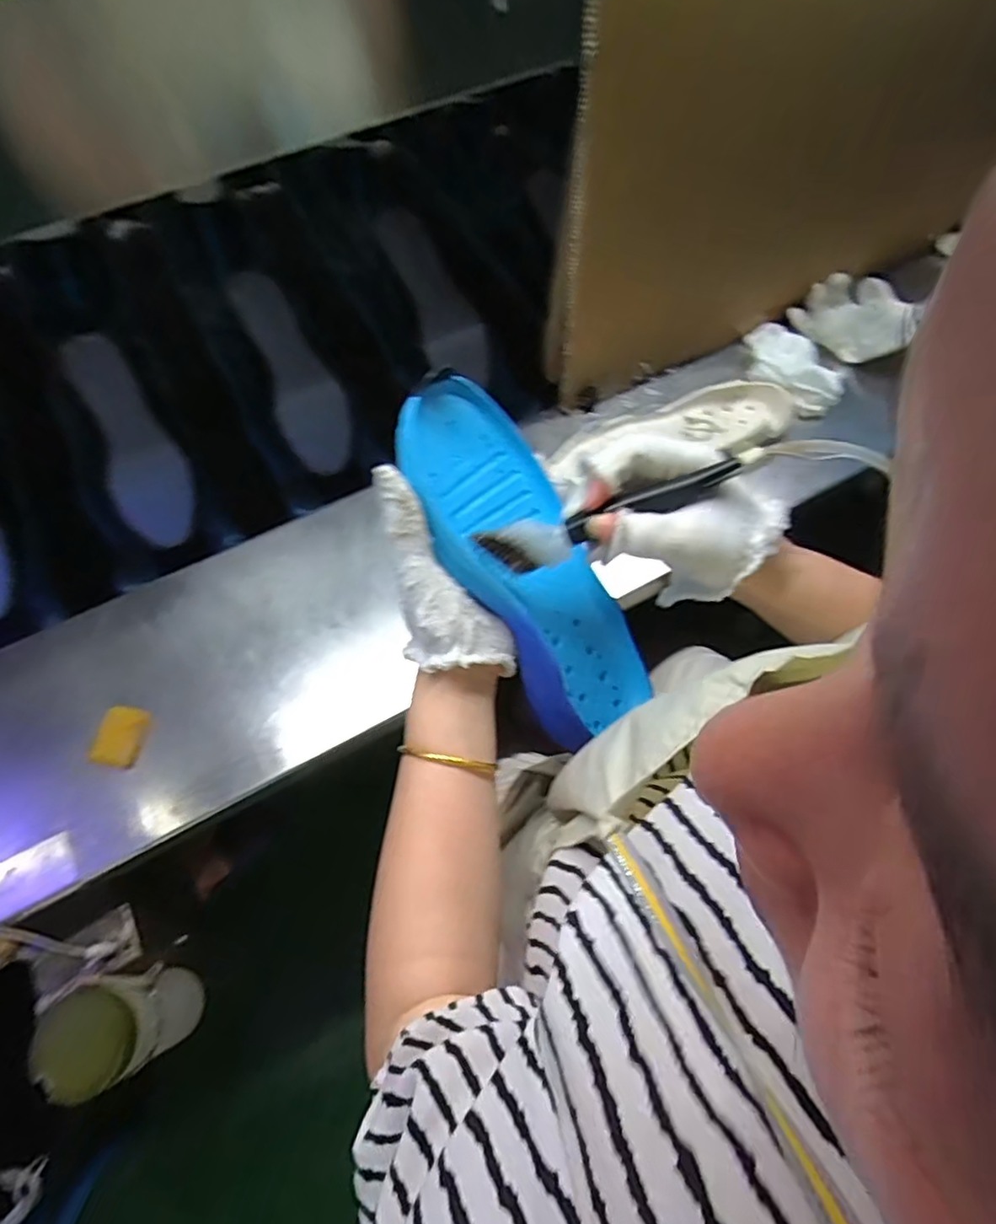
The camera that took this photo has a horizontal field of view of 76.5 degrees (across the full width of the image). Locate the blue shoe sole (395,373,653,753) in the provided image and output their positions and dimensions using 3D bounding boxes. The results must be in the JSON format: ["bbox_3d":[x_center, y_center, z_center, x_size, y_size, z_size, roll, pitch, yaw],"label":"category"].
[{"bbox_3d":[0.020,-0.027,0.403,0.092,0.041,0.245,-34,104,-14],"label":"blue shoe sole"}]

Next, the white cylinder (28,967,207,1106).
[{"bbox_3d":[-0.324,0.359,0.544,0.080,0.112,0.079,-19,66,-8],"label":"white cylinder"}]

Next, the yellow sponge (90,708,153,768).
[{"bbox_3d":[-0.327,0.107,0.547,0.032,0.015,0.049,11,65,6],"label":"yellow sponge"}]

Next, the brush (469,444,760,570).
[{"bbox_3d":[0.065,-0.057,0.357,0.157,0.029,0.021,-20,64,16],"label":"brush"}]

